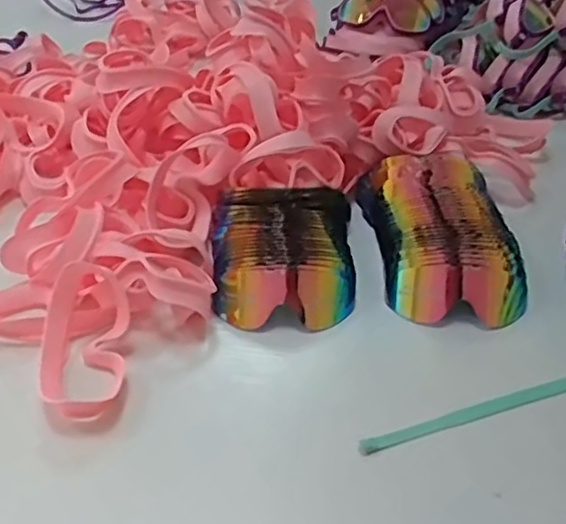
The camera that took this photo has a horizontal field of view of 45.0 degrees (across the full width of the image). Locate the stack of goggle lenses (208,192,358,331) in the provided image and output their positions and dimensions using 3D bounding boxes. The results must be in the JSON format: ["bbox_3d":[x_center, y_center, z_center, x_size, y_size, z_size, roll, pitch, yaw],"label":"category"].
[{"bbox_3d":[0.001,-0.005,0.642,0.133,0.070,0.149,-1,40,-4],"label":"stack of goggle lenses"}]

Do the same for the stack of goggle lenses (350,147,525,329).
[{"bbox_3d":[0.154,-0.036,0.679,0.136,0.051,0.221,0,40,-2],"label":"stack of goggle lenses"}]

